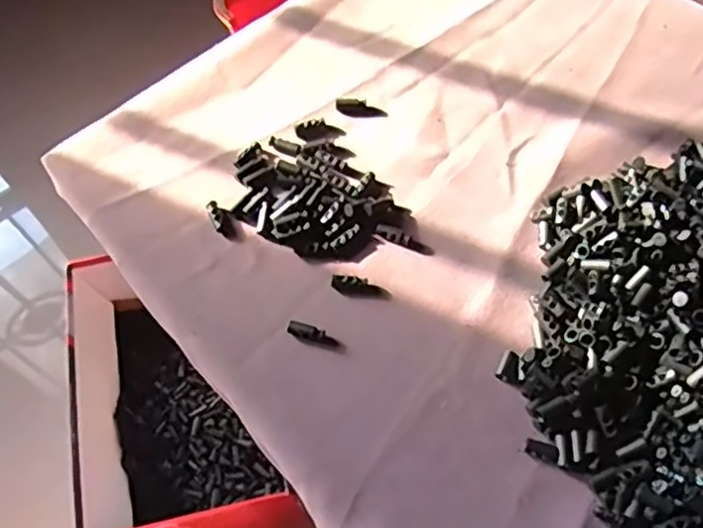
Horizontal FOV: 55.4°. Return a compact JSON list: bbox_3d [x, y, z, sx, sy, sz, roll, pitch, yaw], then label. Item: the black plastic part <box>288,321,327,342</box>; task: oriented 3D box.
[{"bbox_3d":[-0.029,0.043,0.427,0.024,0.006,0.009,9,64,7],"label":"black plastic part"}]

